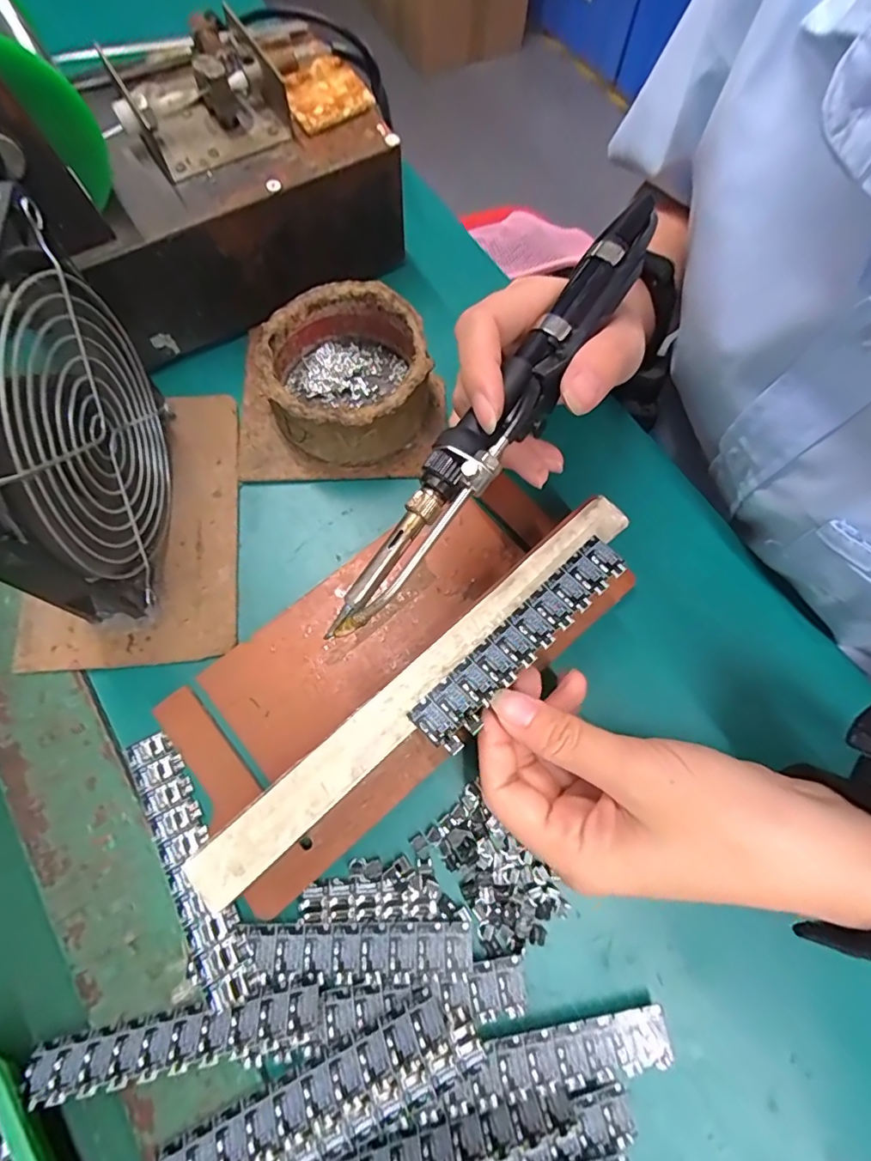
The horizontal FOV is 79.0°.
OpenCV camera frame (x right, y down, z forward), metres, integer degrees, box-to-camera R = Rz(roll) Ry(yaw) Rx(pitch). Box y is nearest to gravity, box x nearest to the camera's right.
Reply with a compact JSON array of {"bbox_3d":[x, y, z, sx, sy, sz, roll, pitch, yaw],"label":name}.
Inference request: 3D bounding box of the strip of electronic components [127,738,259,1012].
[{"bbox_3d":[-0.101,0.113,0.214,0.021,0.009,0.107,-27,74,-10],"label":"strip of electronic components"}]

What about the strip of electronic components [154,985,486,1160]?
[{"bbox_3d":[-0.040,0.188,0.187,0.115,0.011,0.029,-26,74,-9],"label":"strip of electronic components"}]

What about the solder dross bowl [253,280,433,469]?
[{"bbox_3d":[-0.044,-0.104,0.272,0.080,0.043,0.083,0,72,-1],"label":"solder dross bowl"}]

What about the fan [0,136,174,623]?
[{"bbox_3d":[-0.141,-0.059,0.206,0.027,0.131,0.128,-3,72,-2],"label":"fan"}]

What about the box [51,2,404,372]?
[{"bbox_3d":[-0.102,-0.216,0.282,0.187,0.084,0.112,-27,74,-10],"label":"box"}]

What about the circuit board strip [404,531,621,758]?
[{"bbox_3d":[0.036,0.023,0.211,0.107,0.004,0.021,-42,77,-14],"label":"circuit board strip"}]

